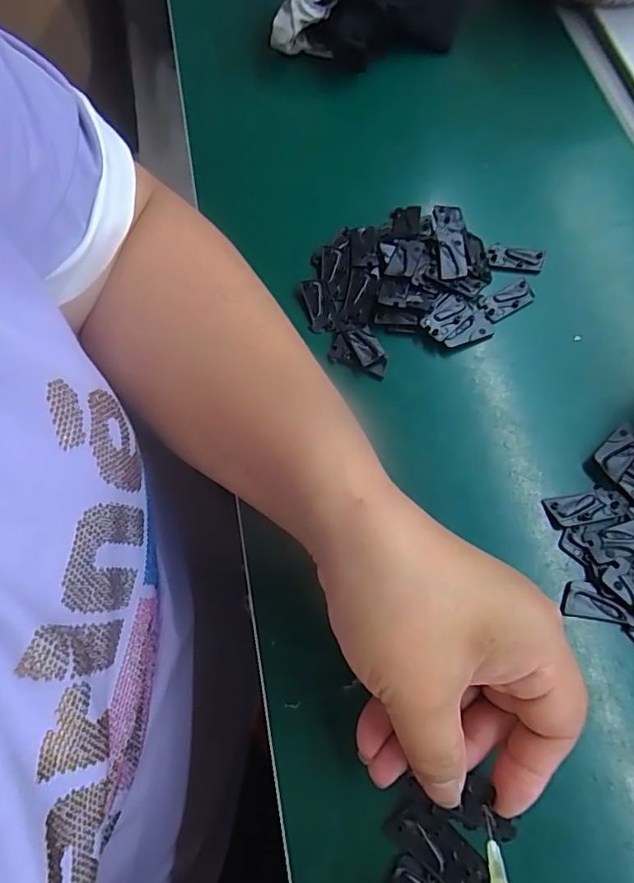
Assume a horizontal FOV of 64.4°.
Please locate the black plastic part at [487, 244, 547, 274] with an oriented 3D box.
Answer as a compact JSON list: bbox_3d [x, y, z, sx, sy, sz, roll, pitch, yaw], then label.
[{"bbox_3d":[0.123,-0.112,0.310,0.034,0.004,0.016,9,69,5],"label":"black plastic part"}]

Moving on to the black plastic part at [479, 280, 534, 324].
[{"bbox_3d":[0.113,-0.084,0.298,0.033,0.004,0.015,-30,71,-10],"label":"black plastic part"}]

